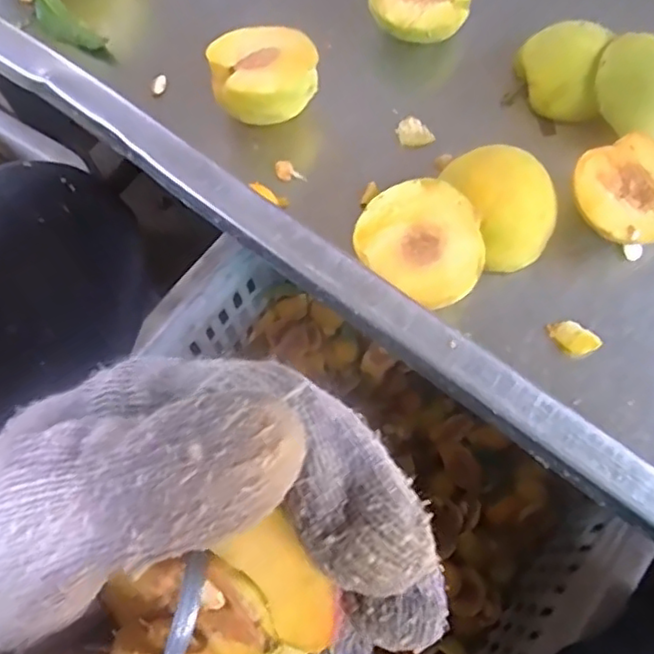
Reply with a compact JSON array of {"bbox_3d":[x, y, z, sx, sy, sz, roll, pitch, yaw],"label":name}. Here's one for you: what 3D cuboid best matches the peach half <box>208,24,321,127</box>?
[{"bbox_3d":[-0.036,-0.141,0.365,0.056,0.038,0.053,0,70,-1],"label":"peach half"}]

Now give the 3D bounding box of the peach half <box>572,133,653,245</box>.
[{"bbox_3d":[0.158,-0.066,0.342,0.059,0.027,0.055,-25,73,-9],"label":"peach half"}]

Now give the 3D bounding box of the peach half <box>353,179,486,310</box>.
[{"bbox_3d":[0.049,-0.042,0.328,0.062,0.030,0.053,43,94,5],"label":"peach half"}]

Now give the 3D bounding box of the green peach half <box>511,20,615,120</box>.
[{"bbox_3d":[0.131,-0.145,0.370,0.045,0.031,0.050,12,71,3],"label":"green peach half"}]

